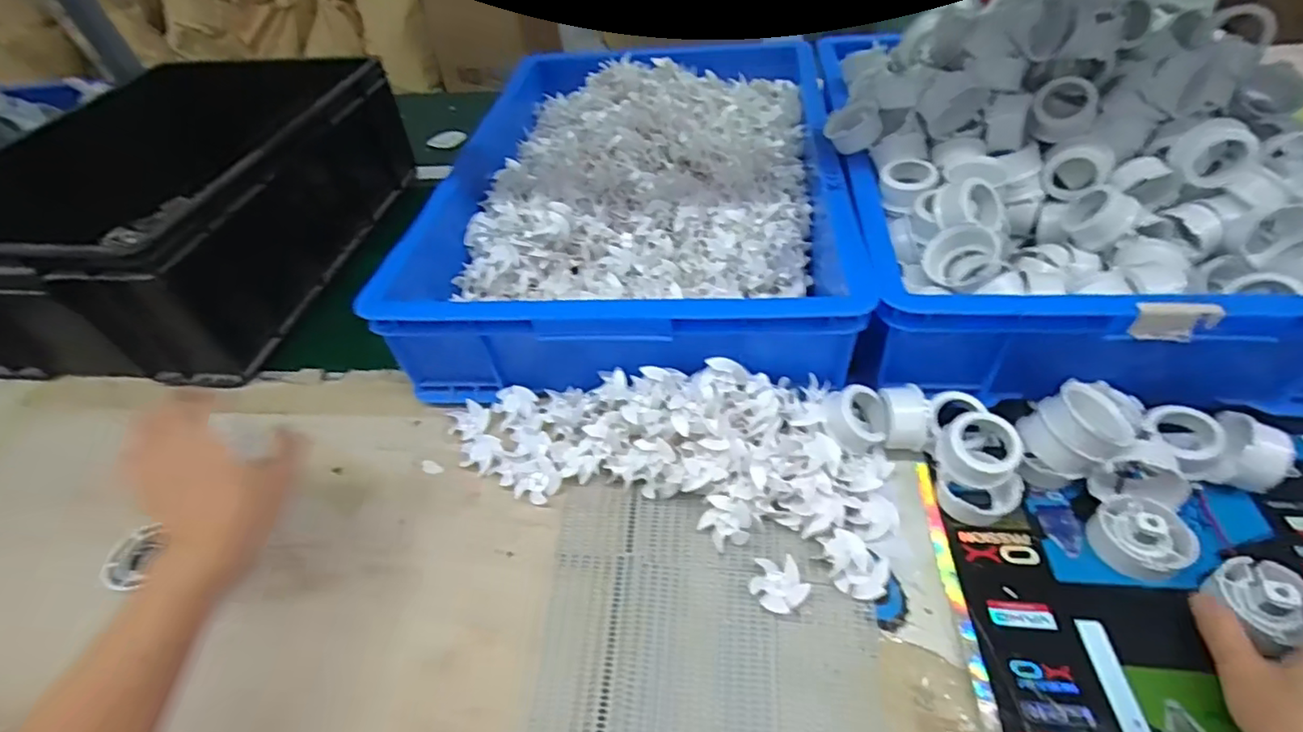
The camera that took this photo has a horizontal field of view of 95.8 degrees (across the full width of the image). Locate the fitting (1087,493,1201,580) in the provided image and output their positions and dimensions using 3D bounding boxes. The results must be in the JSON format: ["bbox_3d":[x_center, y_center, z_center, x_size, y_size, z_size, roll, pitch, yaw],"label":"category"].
[{"bbox_3d":[0.340,0.115,0.405,0.052,0.028,0.055,-3,46,3],"label":"fitting"}]

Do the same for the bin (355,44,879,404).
[{"bbox_3d":[-0.009,-0.213,0.698,0.412,0.120,0.585,1,46,7],"label":"bin"}]

